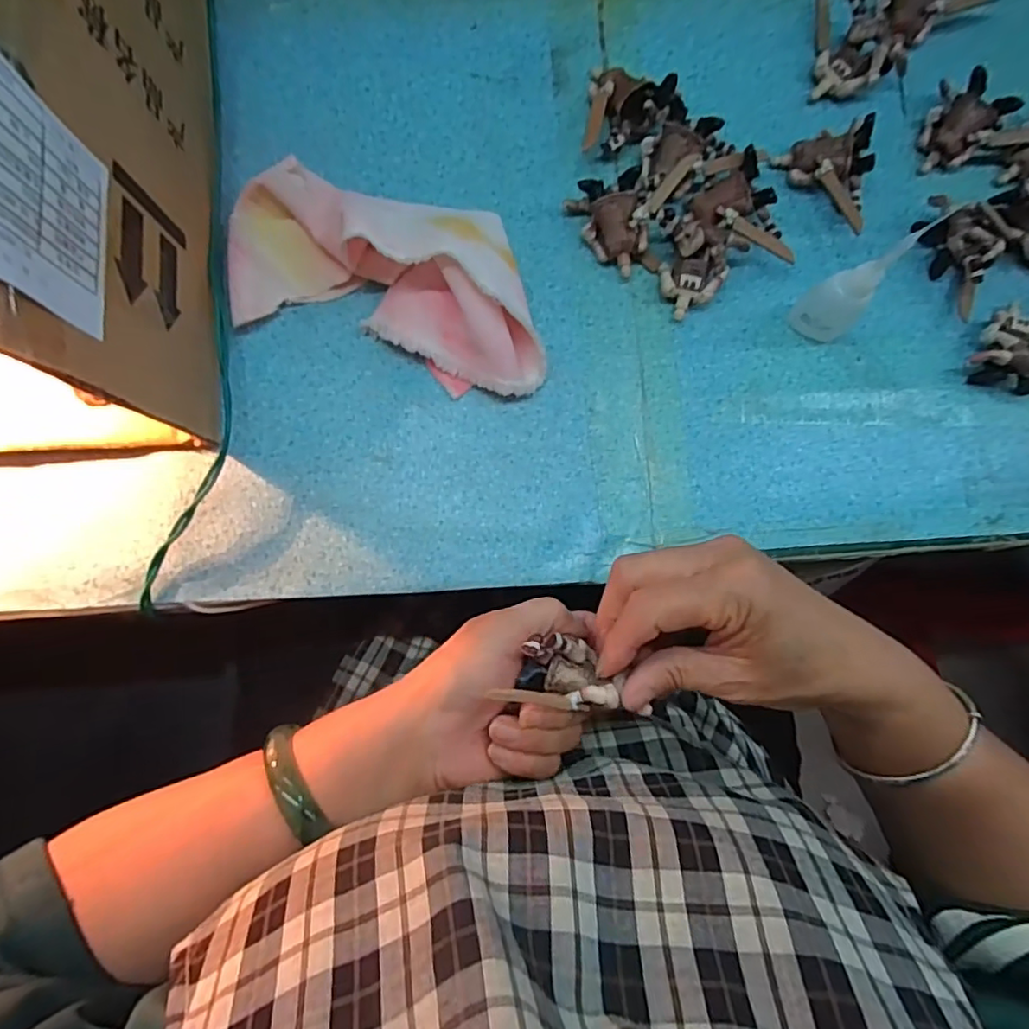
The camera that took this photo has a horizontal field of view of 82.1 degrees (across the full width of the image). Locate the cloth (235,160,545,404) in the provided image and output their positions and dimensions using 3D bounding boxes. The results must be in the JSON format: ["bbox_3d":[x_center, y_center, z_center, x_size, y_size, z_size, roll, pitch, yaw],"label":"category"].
[{"bbox_3d":[-0.070,-0.148,0.357,0.196,0.049,0.117,13,84,-1],"label":"cloth"}]

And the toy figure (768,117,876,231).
[{"bbox_3d":[0.216,-0.224,0.387,0.053,0.031,0.072,-37,87,-5],"label":"toy figure"}]

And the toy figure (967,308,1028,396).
[{"bbox_3d":[0.327,-0.095,0.377,0.054,0.030,0.073,-30,86,-5],"label":"toy figure"}]

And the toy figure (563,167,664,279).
[{"bbox_3d":[0.065,-0.183,0.379,0.044,0.029,0.057,-18,85,-4],"label":"toy figure"}]

